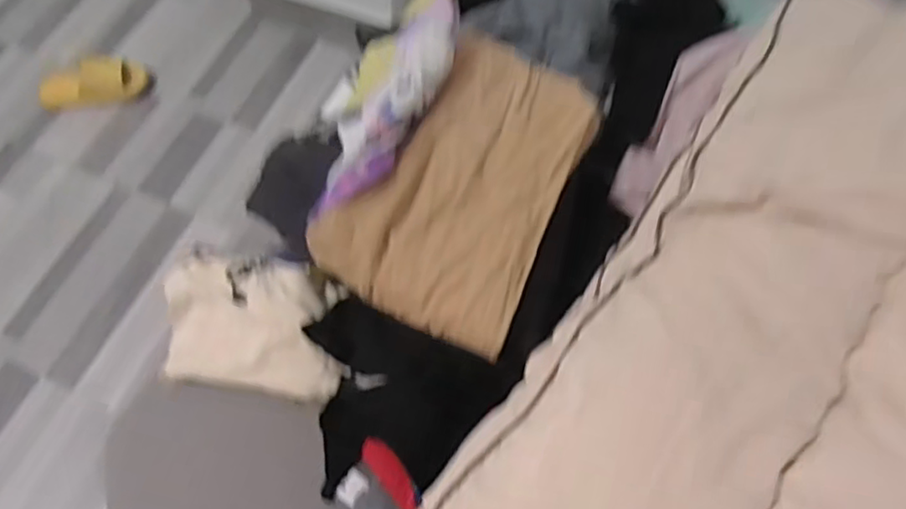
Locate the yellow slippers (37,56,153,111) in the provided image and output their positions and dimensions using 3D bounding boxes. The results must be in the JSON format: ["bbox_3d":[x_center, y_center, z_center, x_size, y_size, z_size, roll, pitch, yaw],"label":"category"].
[{"bbox_3d":[-0.822,-0.389,1.479,0.243,0.090,0.121,-4,64,15],"label":"yellow slippers"}]

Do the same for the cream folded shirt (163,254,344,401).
[{"bbox_3d":[-0.221,0.067,0.712,0.217,0.049,0.150,8,65,7],"label":"cream folded shirt"}]

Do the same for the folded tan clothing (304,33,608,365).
[{"bbox_3d":[0.013,-0.069,0.571,0.167,0.040,0.267,23,68,13],"label":"folded tan clothing"}]

